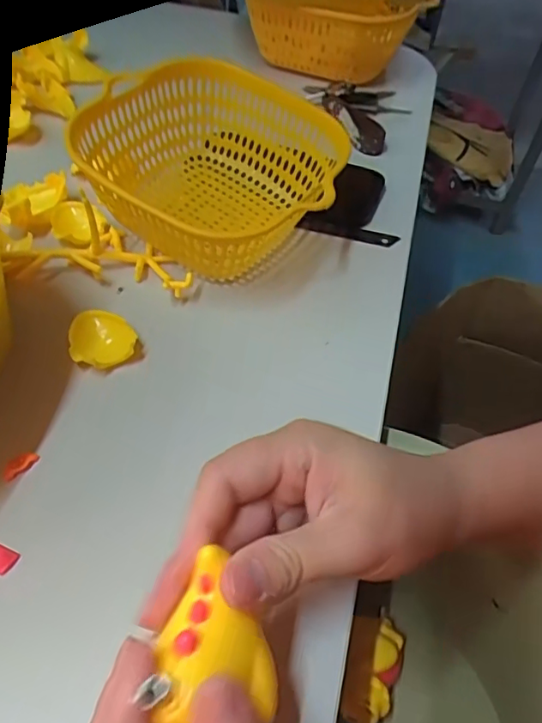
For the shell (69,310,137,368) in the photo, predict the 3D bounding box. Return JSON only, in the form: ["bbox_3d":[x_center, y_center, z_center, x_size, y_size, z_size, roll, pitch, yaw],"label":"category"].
[{"bbox_3d":[-0.104,-0.013,0.355,0.038,0.015,0.038,-6,49,-12],"label":"shell"}]

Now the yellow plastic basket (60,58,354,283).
[{"bbox_3d":[-0.042,-0.127,0.415,0.168,0.098,0.163,20,49,12],"label":"yellow plastic basket"}]

